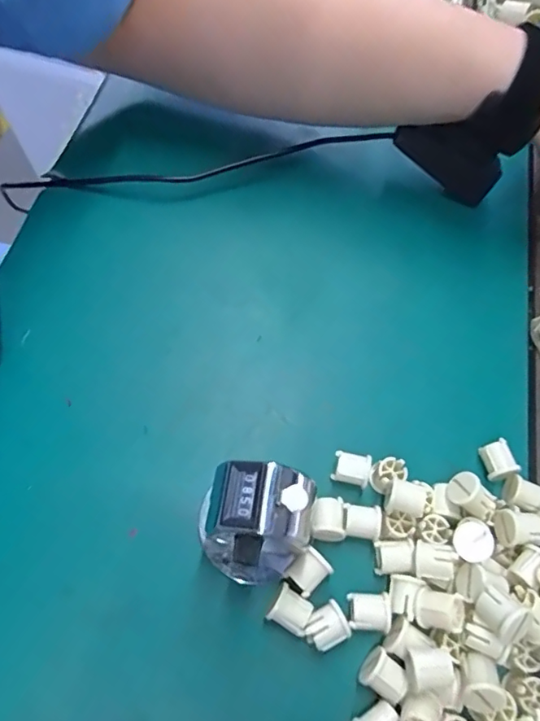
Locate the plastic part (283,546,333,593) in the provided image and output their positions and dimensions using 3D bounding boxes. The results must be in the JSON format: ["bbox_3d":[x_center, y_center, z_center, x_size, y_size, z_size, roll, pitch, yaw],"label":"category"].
[{"bbox_3d":[0.017,0.093,0.233,0.014,0.010,0.016,43,67,14],"label":"plastic part"}]

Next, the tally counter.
[{"bbox_3d":[-0.007,0.066,0.220,0.045,0.052,0.044,6,64,-4],"label":"tally counter"}]

